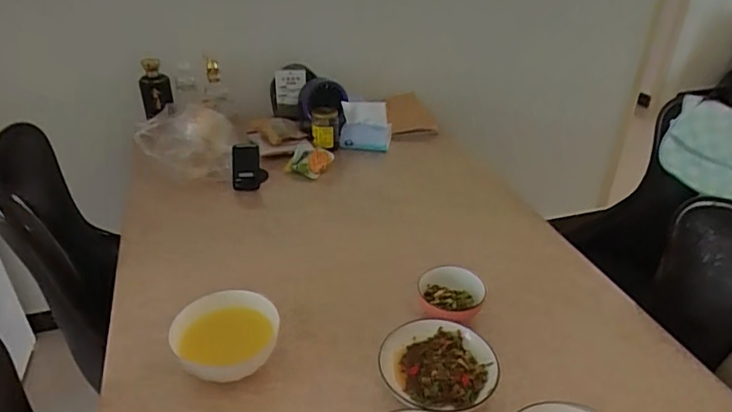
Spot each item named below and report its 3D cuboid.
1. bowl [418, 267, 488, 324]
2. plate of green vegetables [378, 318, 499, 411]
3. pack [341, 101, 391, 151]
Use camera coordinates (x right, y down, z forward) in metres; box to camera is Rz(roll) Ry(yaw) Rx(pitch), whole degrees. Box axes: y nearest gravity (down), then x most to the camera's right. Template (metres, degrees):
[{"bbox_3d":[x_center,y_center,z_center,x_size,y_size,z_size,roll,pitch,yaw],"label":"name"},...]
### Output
[{"bbox_3d":[0.144,0.151,0.885,0.108,0.056,0.086,6,32,10],"label":"bowl"},{"bbox_3d":[0.113,0.242,0.795,0.169,0.034,0.163,0,32,0],"label":"plate of green vegetables"},{"bbox_3d":[-0.001,-0.220,1.412,0.135,0.117,0.086,-1,32,-1],"label":"pack"}]

